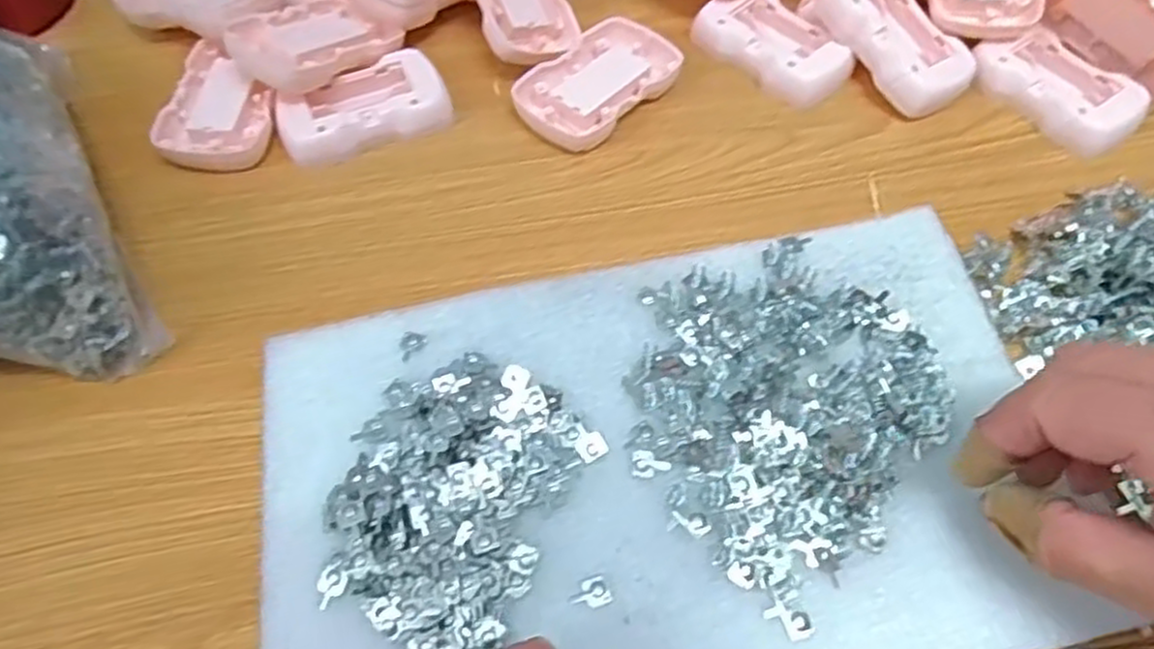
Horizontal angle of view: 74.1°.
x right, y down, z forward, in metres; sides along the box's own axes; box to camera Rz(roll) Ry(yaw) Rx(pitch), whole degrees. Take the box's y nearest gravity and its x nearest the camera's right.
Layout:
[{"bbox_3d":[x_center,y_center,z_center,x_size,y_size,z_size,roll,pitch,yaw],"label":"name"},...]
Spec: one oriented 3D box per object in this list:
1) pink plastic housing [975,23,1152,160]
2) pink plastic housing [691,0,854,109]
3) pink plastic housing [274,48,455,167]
[{"bbox_3d":[0.250,-0.123,0.397,0.049,0.020,0.079,-35,64,-20],"label":"pink plastic housing"},{"bbox_3d":[0.108,-0.152,0.416,0.050,0.019,0.080,-38,65,-22],"label":"pink plastic housing"},{"bbox_3d":[-0.109,-0.111,0.389,0.083,0.015,0.047,-20,60,-12],"label":"pink plastic housing"}]

